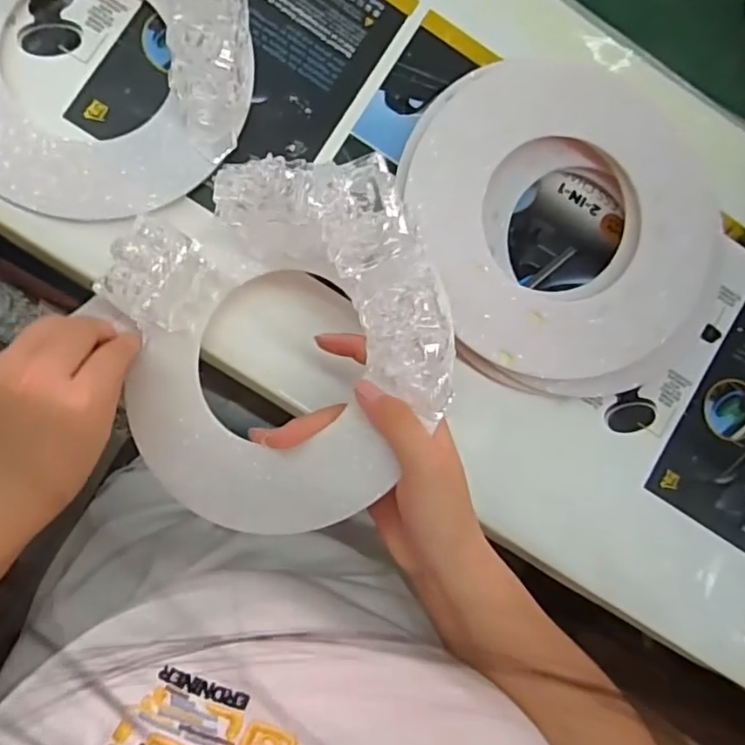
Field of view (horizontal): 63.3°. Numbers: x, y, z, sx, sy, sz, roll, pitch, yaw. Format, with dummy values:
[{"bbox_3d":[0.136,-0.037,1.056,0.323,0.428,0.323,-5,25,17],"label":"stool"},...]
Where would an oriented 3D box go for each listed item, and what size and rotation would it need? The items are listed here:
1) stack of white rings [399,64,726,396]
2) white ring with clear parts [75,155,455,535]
[{"bbox_3d":[0.127,-0.091,0.389,0.206,0.039,0.219,-21,91,-7],"label":"stack of white rings"},{"bbox_3d":[-0.057,-0.020,0.320,0.195,0.062,0.196,-33,73,7],"label":"white ring with clear parts"}]

